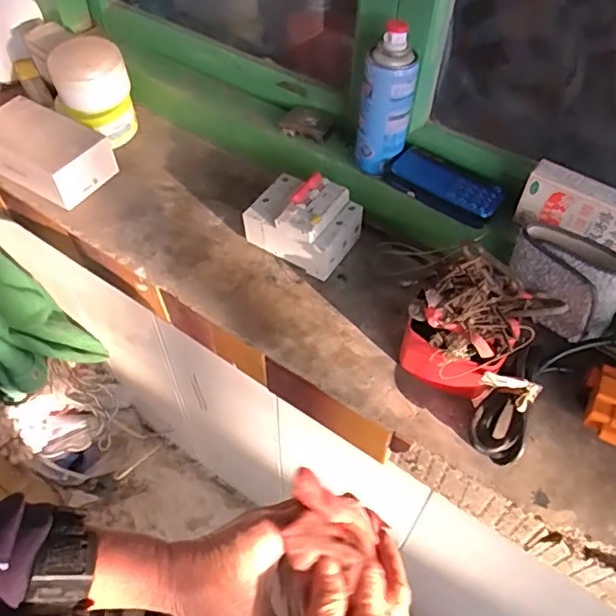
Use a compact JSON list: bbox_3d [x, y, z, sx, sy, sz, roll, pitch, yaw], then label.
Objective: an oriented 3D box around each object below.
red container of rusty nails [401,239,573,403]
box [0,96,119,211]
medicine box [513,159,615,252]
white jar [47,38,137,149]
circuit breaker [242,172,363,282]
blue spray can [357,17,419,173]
[{"bbox_3d":[0.152,0.010,0.511,0.116,0.122,0.107,1,52,-1],"label":"red container of rusty nails"},{"bbox_3d":[-0.341,-0.201,0.716,0.167,0.058,0.096,27,56,18],"label":"box"},{"bbox_3d":[0.260,-0.094,0.538,0.105,0.058,0.026,34,59,22],"label":"medicine box"},{"bbox_3d":[-0.286,-0.284,0.745,0.082,0.109,0.083,1,52,-1],"label":"white jar"},{"bbox_3d":[-0.006,-0.101,0.632,0.112,0.069,0.085,26,56,18],"label":"circuit breaker"},{"bbox_3d":[0.077,-0.212,0.576,0.045,0.143,0.049,1,52,-1],"label":"blue spray can"}]

